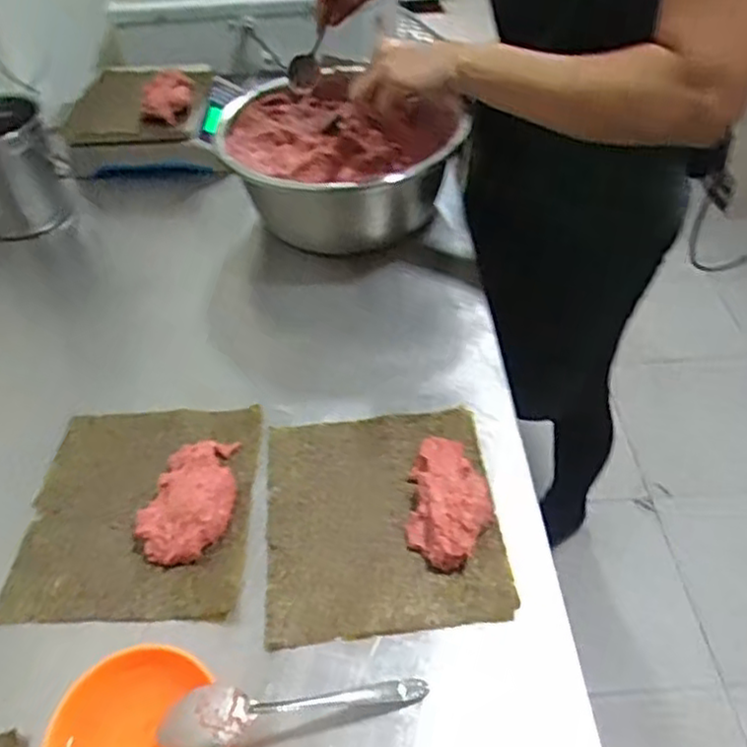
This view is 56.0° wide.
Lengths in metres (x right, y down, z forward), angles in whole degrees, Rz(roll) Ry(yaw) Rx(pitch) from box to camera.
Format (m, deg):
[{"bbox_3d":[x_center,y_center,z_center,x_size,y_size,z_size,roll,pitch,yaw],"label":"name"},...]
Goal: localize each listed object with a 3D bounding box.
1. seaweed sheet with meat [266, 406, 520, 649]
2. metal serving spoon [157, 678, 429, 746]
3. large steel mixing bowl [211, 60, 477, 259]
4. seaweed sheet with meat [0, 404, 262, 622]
[{"bbox_3d":[0.006,0.106,0.575,0.183,0.029,0.206,-5,45,-2],"label":"seaweed sheet with meat"},{"bbox_3d":[-0.047,0.212,0.449,0.169,0.013,0.038,0,43,-18],"label":"metal serving spoon"},{"bbox_3d":[-0.033,-0.250,0.849,0.256,0.153,0.277,-2,45,2],"label":"large steel mixing bowl"},{"bbox_3d":[-0.197,0.104,0.589,0.182,0.028,0.198,-1,45,2],"label":"seaweed sheet with meat"}]

